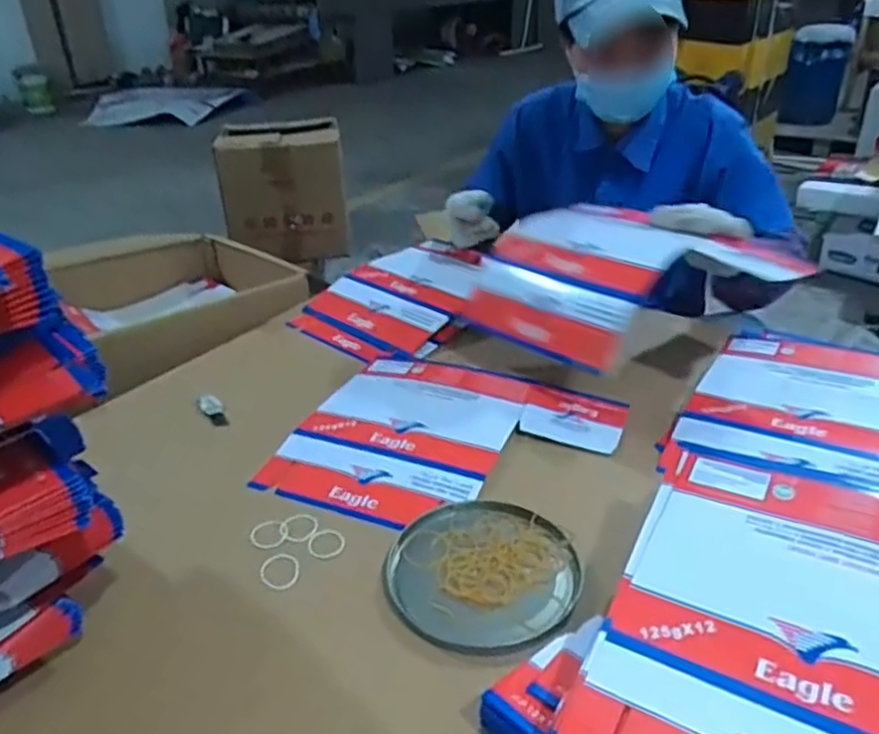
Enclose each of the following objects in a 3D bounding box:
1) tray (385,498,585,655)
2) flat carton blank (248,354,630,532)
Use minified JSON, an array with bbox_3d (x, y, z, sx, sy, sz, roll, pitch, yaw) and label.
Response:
[{"bbox_3d":[0.039,0.180,0.637,0.162,0.009,0.166,-2,30,1],"label":"tray"},{"bbox_3d":[0.010,0.078,0.802,0.331,0.011,0.294,11,33,23],"label":"flat carton blank"}]

